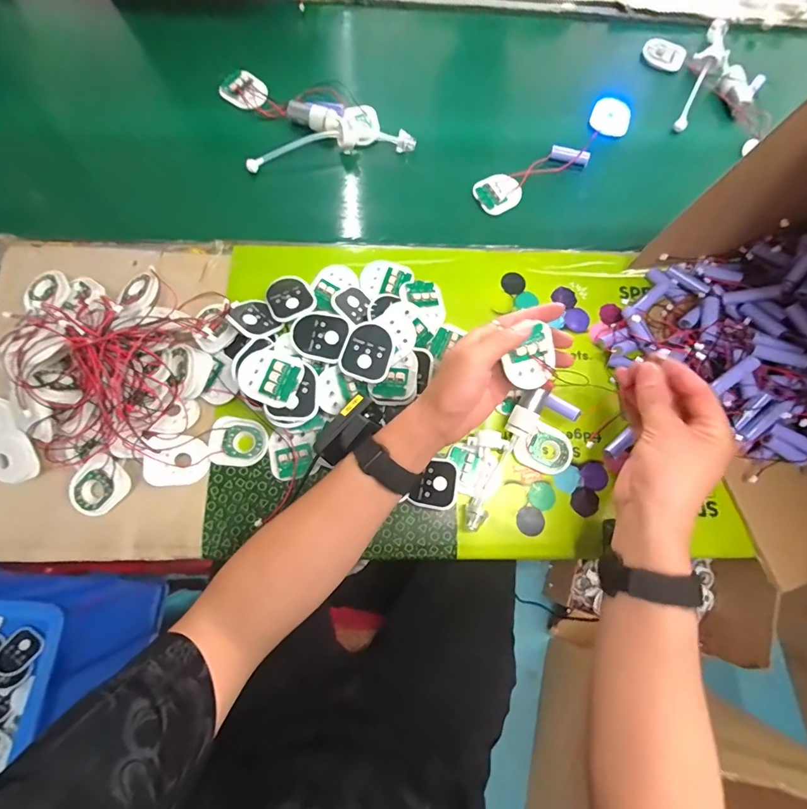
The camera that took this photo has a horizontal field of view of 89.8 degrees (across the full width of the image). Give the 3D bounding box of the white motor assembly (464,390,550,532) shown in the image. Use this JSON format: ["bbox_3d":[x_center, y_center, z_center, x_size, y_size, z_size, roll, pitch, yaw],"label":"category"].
[{"bbox_3d":[0.100,0.053,0.404,0.024,0.021,0.152,29,87,6],"label":"white motor assembly"}]

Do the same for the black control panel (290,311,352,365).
[{"bbox_3d":[-0.081,-0.068,0.394,0.055,0.009,0.048,17,81,-2],"label":"black control panel"}]

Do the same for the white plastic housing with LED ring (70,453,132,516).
[{"bbox_3d":[-0.287,0.076,0.383,0.059,0.011,0.047,-44,94,7],"label":"white plastic housing with LED ring"}]

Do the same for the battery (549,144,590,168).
[{"bbox_3d":[0.212,-0.315,0.511,0.050,0.010,0.016,11,75,1],"label":"battery"}]

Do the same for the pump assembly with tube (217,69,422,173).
[{"bbox_3d":[-0.108,-0.366,0.504,0.217,0.033,0.137,-10,76,-5],"label":"pump assembly with tube"}]

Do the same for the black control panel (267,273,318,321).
[{"bbox_3d":[-0.122,-0.116,0.434,0.048,0.009,0.058,-23,77,-8],"label":"black control panel"}]

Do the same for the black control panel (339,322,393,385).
[{"bbox_3d":[-0.034,-0.050,0.388,0.045,0.005,0.053,19,87,3],"label":"black control panel"}]

